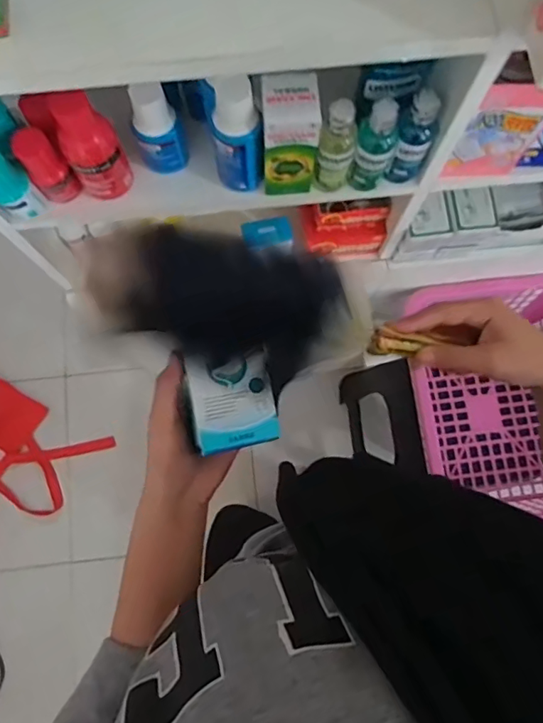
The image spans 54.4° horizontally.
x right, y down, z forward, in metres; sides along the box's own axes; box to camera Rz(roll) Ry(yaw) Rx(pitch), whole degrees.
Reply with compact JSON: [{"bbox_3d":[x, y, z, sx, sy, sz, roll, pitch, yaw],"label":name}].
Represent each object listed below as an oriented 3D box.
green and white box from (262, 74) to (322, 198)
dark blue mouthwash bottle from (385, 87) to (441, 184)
[{"bbox_3d":[0.020,-0.227,0.540,0.056,0.130,0.043,-3,78,-1],"label":"green and white box"},{"bbox_3d":[0.150,-0.230,0.554,0.038,0.111,0.030,26,79,5],"label":"dark blue mouthwash bottle"}]

